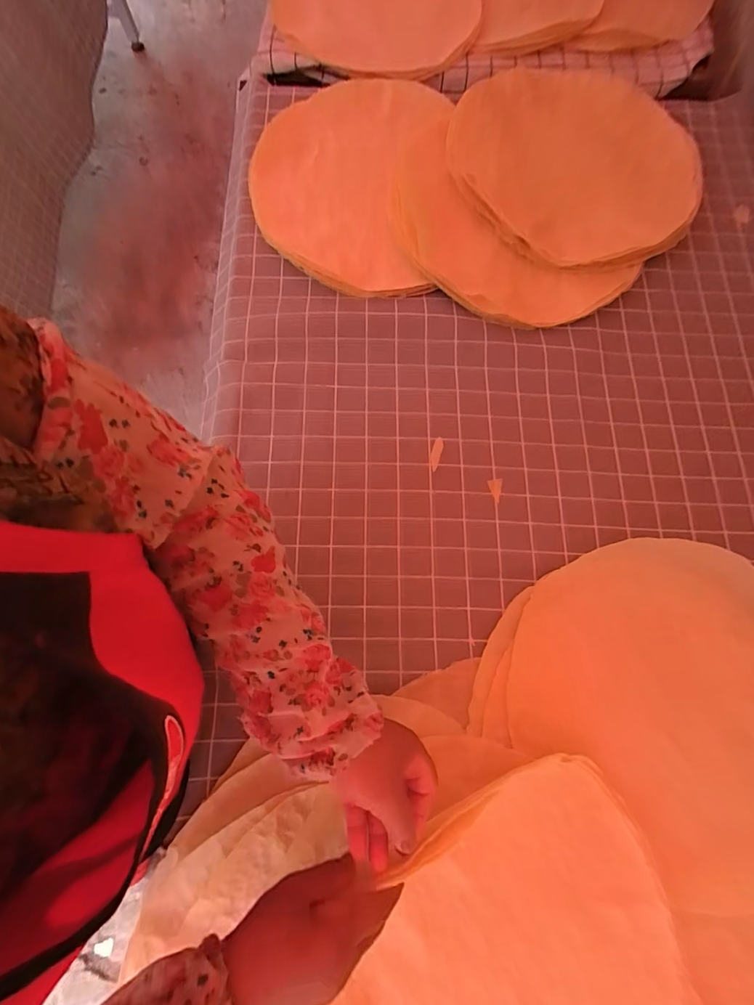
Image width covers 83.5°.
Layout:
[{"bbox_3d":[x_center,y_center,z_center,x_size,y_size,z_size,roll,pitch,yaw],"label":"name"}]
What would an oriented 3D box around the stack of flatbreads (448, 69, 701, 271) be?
[{"bbox_3d":[0.301,-0.523,0.634,0.355,0.032,0.397,27,72,1],"label":"stack of flatbreads"}]

